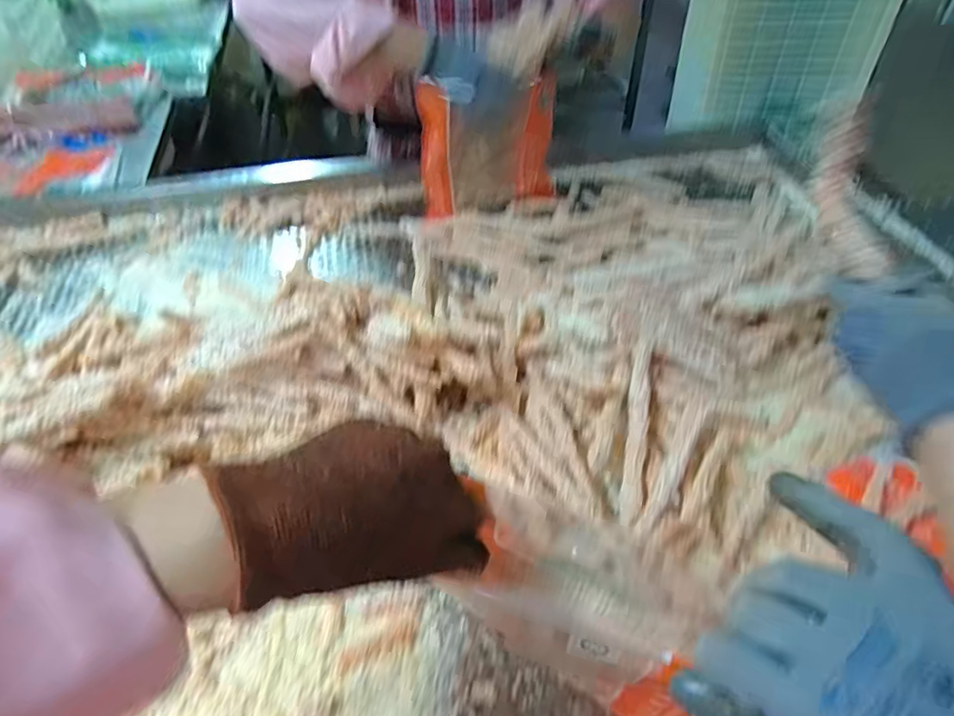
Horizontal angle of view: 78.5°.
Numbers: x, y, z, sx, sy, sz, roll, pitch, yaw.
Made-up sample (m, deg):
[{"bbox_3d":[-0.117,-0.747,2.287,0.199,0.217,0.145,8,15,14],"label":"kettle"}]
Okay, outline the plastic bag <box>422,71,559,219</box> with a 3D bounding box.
[{"bbox_3d":[0.022,-0.319,0.896,0.206,0.198,0.039,-12,48,-9],"label":"plastic bag"}]

